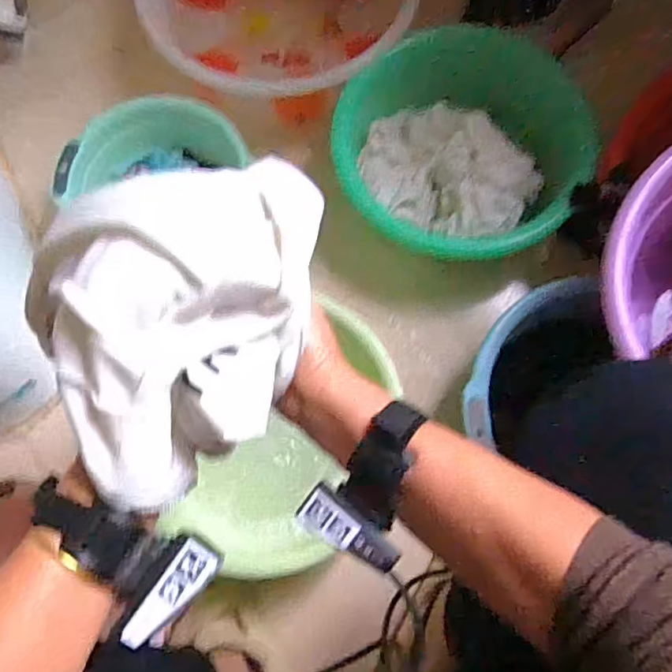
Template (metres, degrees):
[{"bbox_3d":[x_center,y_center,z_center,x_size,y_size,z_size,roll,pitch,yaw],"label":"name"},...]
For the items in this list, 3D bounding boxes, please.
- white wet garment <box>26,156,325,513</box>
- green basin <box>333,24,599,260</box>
[{"bbox_3d":[-0.094,0.002,0.329,0.139,0.083,0.185,10,77,3],"label":"white wet garment"},{"bbox_3d":[0.172,-0.251,0.754,0.350,0.126,0.297,34,80,8],"label":"green basin"}]

